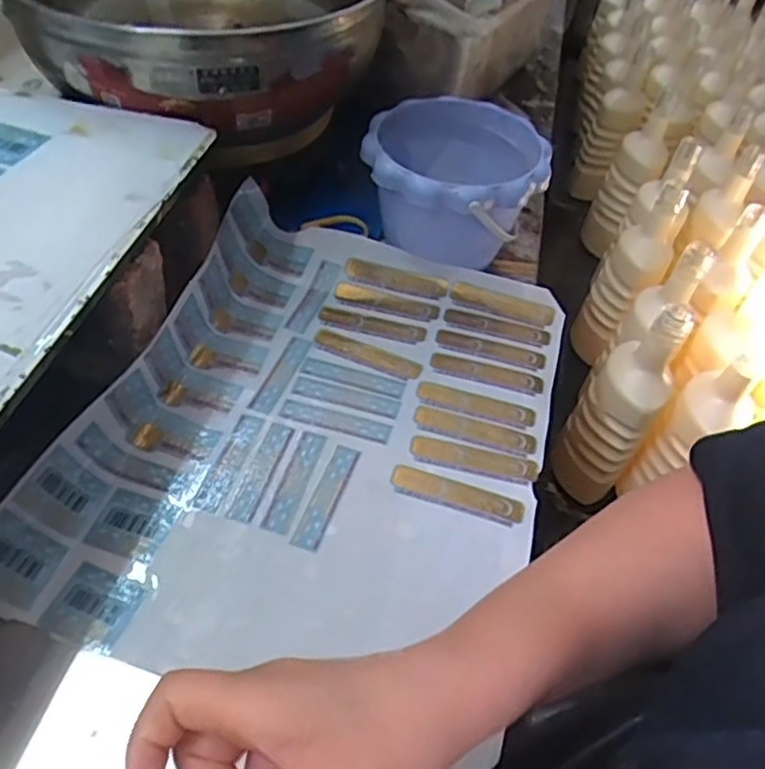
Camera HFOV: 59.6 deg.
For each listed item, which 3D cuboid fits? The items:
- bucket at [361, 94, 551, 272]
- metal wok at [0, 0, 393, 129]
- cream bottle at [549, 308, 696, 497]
[{"bbox_3d":[0.062,-0.176,0.610,0.154,0.118,0.177,10,49,3],"label":"bucket"},{"bbox_3d":[-0.143,-0.342,0.585,0.305,0.078,0.322,25,50,12],"label":"metal wok"},{"bbox_3d":[0.253,0.017,0.710,0.072,0.245,0.089,27,51,13],"label":"cream bottle"}]

